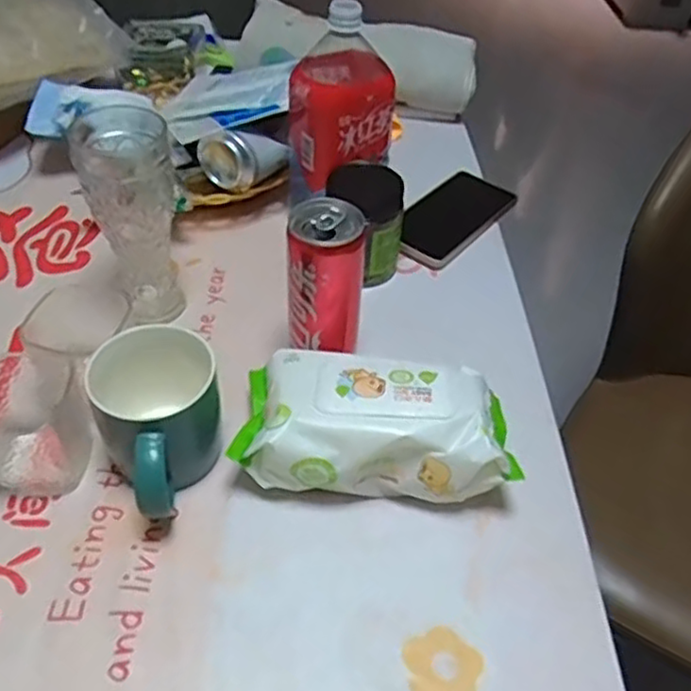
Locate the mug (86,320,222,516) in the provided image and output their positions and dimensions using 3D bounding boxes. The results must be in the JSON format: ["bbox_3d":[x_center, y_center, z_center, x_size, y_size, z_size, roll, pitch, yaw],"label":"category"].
[{"bbox_3d":[-0.122,0.057,0.471,0.081,0.089,0.111,-17,50,-20],"label":"mug"}]

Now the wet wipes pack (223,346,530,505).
[{"bbox_3d":[0.019,0.059,0.486,0.184,0.077,0.099,10,46,6],"label":"wet wipes pack"}]

